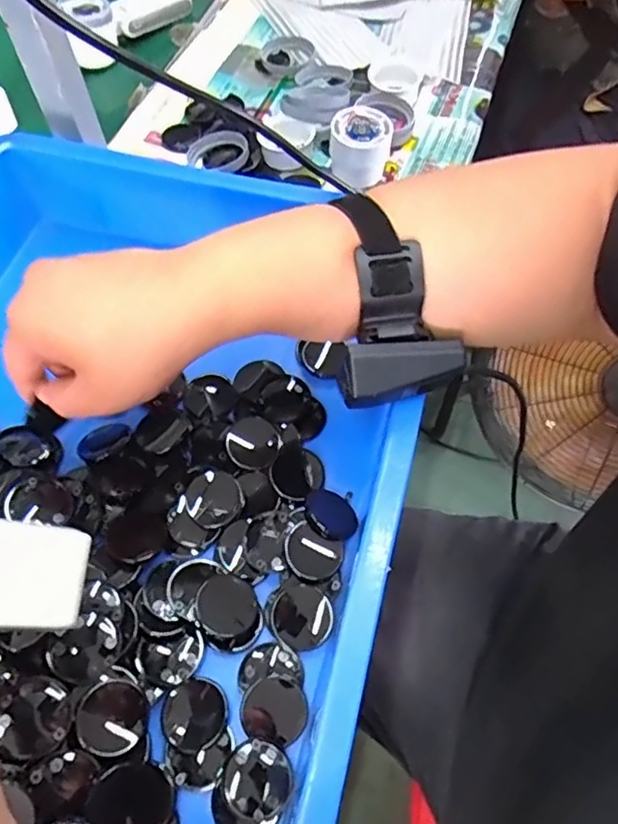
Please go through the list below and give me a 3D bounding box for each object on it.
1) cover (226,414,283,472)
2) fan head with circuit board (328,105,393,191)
[{"bbox_3d":[-0.039,0.020,0.411,0.034,0.004,0.042,-36,66,-17],"label":"cover"},{"bbox_3d":[0.046,-0.241,0.551,0.052,0.051,0.055,-1,60,1],"label":"fan head with circuit board"}]

